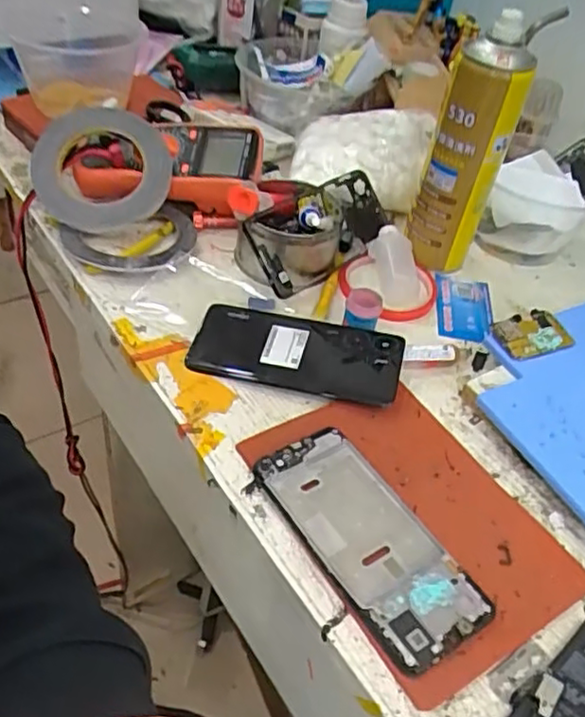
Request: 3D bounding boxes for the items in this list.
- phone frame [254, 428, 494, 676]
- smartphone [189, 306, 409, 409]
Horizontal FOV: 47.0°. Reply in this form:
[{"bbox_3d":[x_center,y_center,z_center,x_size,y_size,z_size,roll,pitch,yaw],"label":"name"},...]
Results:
[{"bbox_3d":[0.047,0.113,0.425,0.071,0.010,0.161,-22,52,-29],"label":"phone frame"},{"bbox_3d":[0.004,-0.008,0.530,0.161,0.014,0.072,14,43,3],"label":"smartphone"}]

